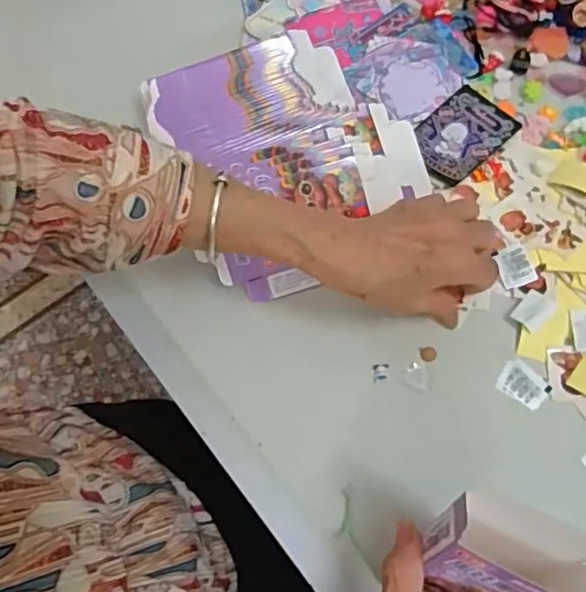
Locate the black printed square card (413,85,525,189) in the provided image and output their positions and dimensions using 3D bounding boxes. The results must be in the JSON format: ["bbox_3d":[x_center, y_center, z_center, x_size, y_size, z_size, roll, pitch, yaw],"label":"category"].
[{"bbox_3d":[0.137,-0.131,0.482,0.085,0.005,0.062,-38,73,-13],"label":"black printed square card"}]

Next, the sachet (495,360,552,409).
[{"bbox_3d":[0.163,0.062,0.415,0.032,0.004,0.026,39,74,14],"label":"sachet"}]

